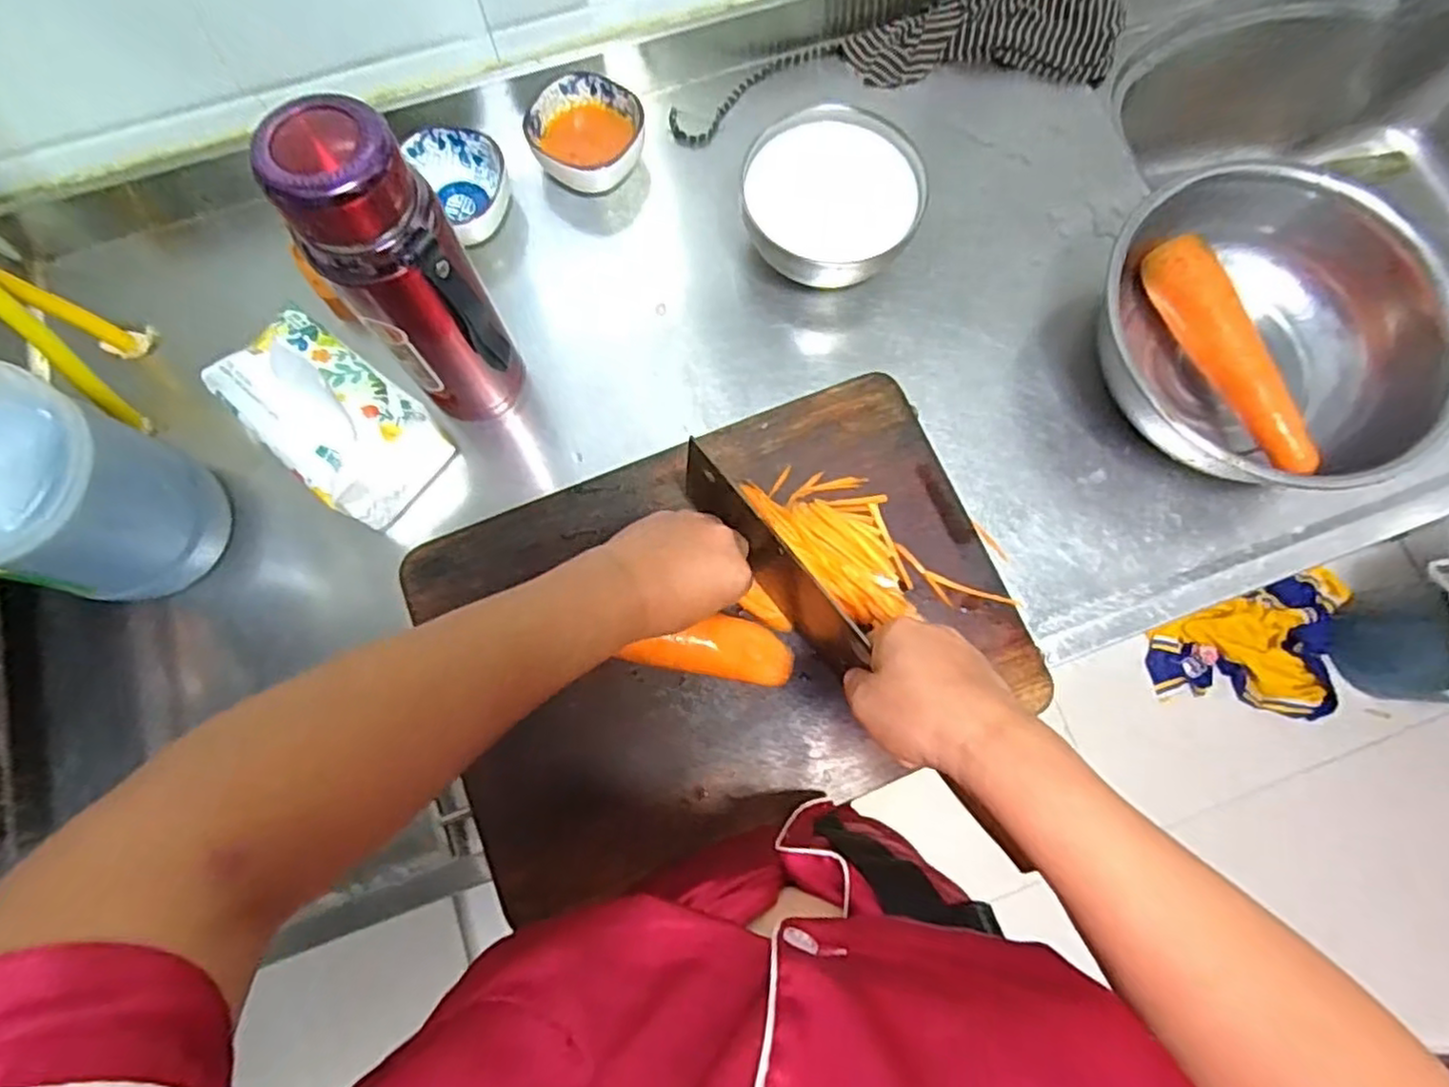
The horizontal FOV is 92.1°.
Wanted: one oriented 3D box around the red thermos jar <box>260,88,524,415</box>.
[{"bbox_3d":[-0.190,-0.153,0.445,0.076,0.241,0.066,-30,78,-8],"label":"red thermos jar"}]

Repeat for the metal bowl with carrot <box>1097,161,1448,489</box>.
[{"bbox_3d":[0.409,-0.158,0.538,0.213,0.086,0.247,-38,80,-9],"label":"metal bowl with carrot"}]

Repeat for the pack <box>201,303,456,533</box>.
[{"bbox_3d":[-0.284,-0.092,0.503,0.131,0.086,0.091,38,79,8],"label":"pack"}]

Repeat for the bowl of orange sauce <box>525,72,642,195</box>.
[{"bbox_3d":[-0.117,-0.347,0.601,0.094,0.049,0.093,-11,76,-4],"label":"bowl of orange sauce"}]

